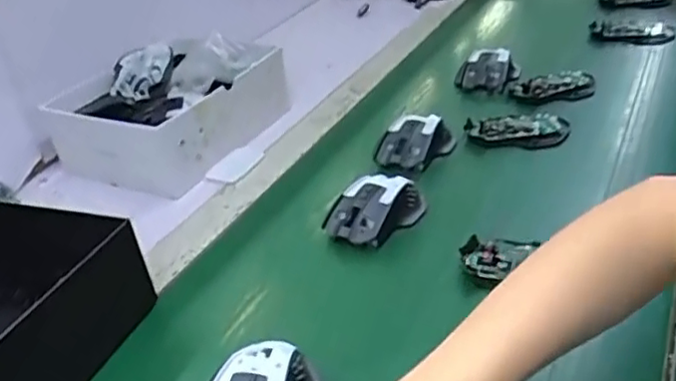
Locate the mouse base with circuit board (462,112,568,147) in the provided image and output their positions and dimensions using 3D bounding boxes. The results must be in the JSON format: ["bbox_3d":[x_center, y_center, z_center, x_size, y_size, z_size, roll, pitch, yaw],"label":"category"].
[{"bbox_3d":[0.203,-0.072,0.728,0.113,0.021,0.054,-4,32,5],"label":"mouse base with circuit board"}]

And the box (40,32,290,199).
[{"bbox_3d":[-0.210,-0.105,0.818,0.210,0.096,0.244,12,36,27],"label":"box"}]

